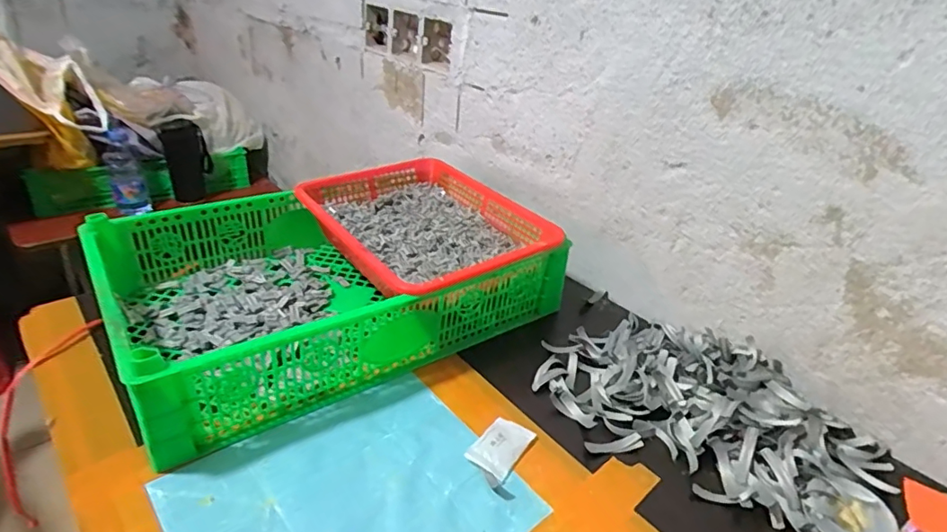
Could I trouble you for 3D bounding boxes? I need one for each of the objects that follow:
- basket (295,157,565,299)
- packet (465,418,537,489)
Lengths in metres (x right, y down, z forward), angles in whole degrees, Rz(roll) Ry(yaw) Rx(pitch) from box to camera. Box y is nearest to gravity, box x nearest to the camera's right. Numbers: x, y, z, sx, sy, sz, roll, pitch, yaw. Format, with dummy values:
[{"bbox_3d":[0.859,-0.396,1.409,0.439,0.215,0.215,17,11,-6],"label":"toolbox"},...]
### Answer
[{"bbox_3d":[-0.063,-0.045,0.681,0.238,0.068,0.301,-16,36,-33],"label":"basket"},{"bbox_3d":[0.025,0.162,0.481,0.040,0.010,0.073,22,34,26],"label":"packet"}]

